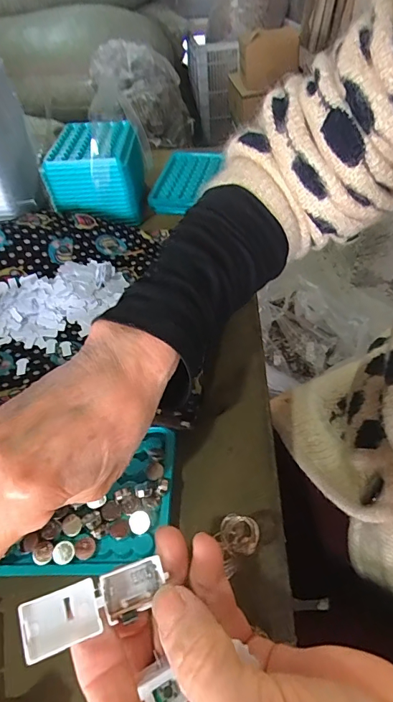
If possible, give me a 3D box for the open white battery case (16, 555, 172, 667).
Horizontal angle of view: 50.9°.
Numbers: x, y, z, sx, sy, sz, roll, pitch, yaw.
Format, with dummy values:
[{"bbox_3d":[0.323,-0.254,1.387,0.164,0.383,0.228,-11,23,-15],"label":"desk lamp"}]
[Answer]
[{"bbox_3d":[-0.039,0.099,0.163,0.054,0.014,0.018,-8,45,-32],"label":"open white battery case"}]

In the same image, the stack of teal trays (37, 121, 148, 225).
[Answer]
[{"bbox_3d":[-0.118,-0.217,0.488,0.101,0.069,0.129,-4,46,-2],"label":"stack of teal trays"}]

